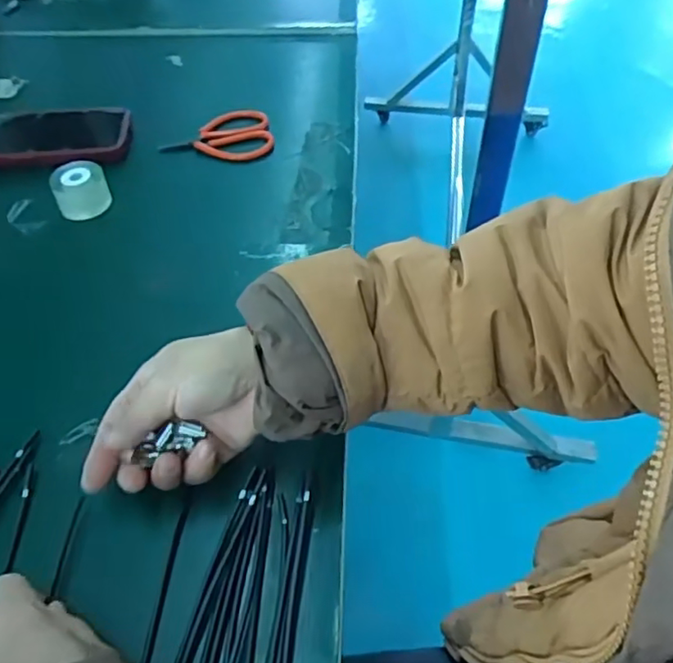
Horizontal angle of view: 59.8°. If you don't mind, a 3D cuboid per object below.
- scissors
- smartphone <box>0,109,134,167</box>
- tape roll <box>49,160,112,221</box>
[{"bbox_3d":[-0.127,-0.204,0.622,0.115,0.014,0.077,-15,52,-9],"label":"scissors"},{"bbox_3d":[-0.302,-0.202,0.614,0.168,0.017,0.094,-9,52,-5],"label":"smartphone"},{"bbox_3d":[-0.240,-0.135,0.550,0.046,0.036,0.037,-17,53,-11],"label":"tape roll"}]

